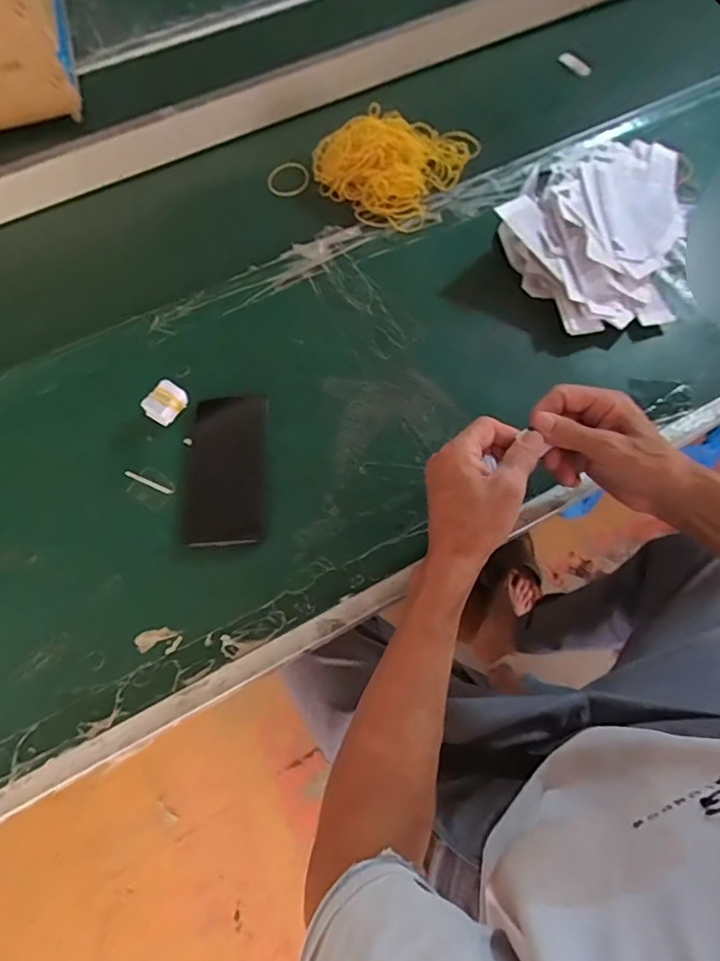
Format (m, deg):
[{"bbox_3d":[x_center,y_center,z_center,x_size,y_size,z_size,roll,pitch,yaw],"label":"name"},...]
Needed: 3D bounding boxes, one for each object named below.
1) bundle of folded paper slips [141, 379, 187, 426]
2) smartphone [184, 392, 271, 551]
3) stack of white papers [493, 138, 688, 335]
[{"bbox_3d":[-0.197,-0.078,0.573,0.030,0.024,0.039,35,70,17],"label":"bundle of folded paper slips"},{"bbox_3d":[-0.133,-0.012,0.559,0.080,0.008,0.160,-3,64,0],"label":"smartphone"},{"bbox_3d":[0.278,-0.308,0.658,0.205,0.047,0.326,17,65,9],"label":"stack of white papers"}]

